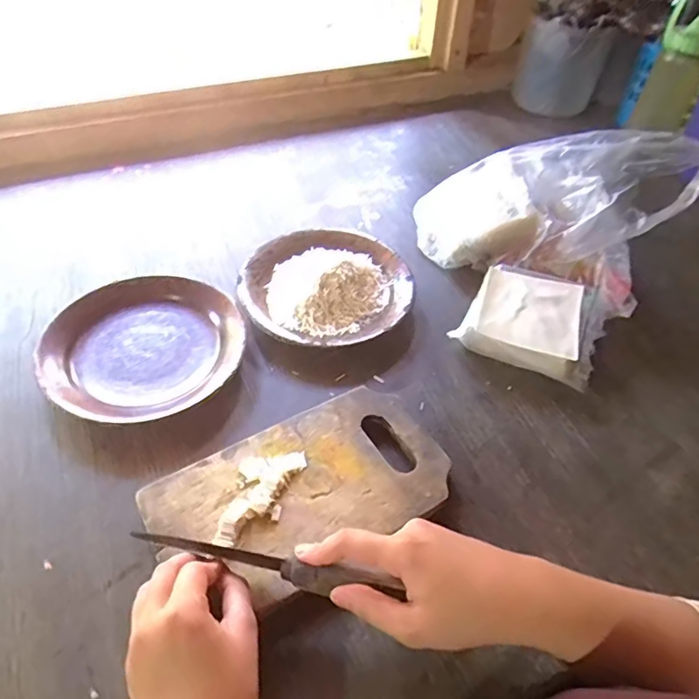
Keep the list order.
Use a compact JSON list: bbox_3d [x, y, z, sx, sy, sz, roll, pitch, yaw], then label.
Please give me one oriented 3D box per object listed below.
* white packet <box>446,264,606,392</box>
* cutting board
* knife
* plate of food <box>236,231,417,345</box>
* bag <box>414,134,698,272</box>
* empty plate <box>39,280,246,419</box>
[{"bbox_3d":[0.195,-0.031,0.573,0.132,0.042,0.123,23,52,16],"label":"white packet"},{"bbox_3d":[-0.034,0.116,0.443,0.229,0.026,0.127,-24,54,-22],"label":"cutting board"},{"bbox_3d":[-0.058,0.148,0.372,0.185,0.026,0.014,7,49,14],"label":"knife"},{"bbox_3d":[-0.025,-0.074,0.596,0.182,0.047,0.173,2,49,-2],"label":"plate of food"},{"bbox_3d":[0.234,-0.171,0.628,0.309,0.075,0.126,-8,46,20],"label":"bag"},{"bbox_3d":[-0.198,-0.003,0.532,0.182,0.033,0.164,-22,54,-21],"label":"empty plate"}]

